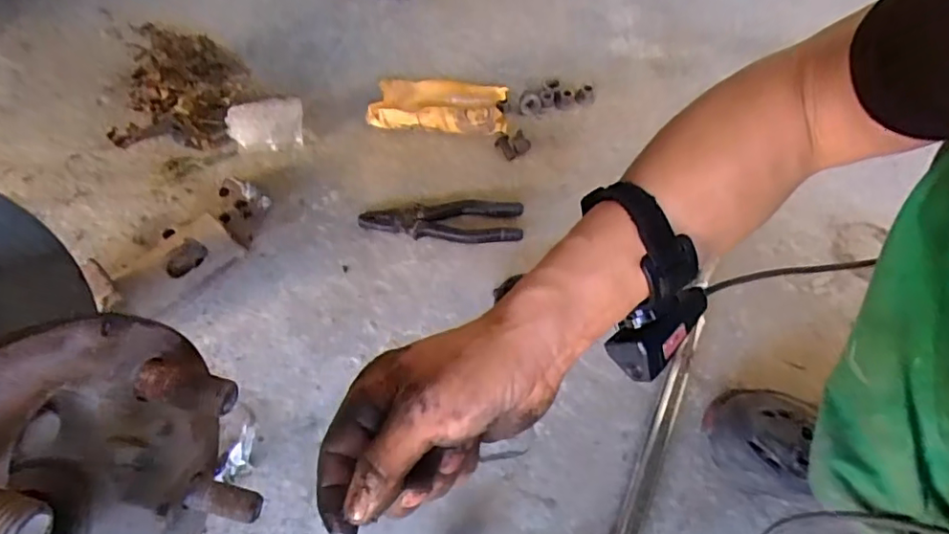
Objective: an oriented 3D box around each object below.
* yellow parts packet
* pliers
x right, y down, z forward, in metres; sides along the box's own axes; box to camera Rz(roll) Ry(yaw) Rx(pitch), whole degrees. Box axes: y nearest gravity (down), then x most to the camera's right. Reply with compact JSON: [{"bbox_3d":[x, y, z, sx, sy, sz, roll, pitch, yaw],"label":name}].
[{"bbox_3d":[-0.050,-0.214,0.763,0.186,0.045,0.077,-1,58,-4],"label":"yellow parts packet"},{"bbox_3d":[-0.038,-0.051,0.674,0.192,0.020,0.056,-4,58,-5],"label":"pliers"}]

